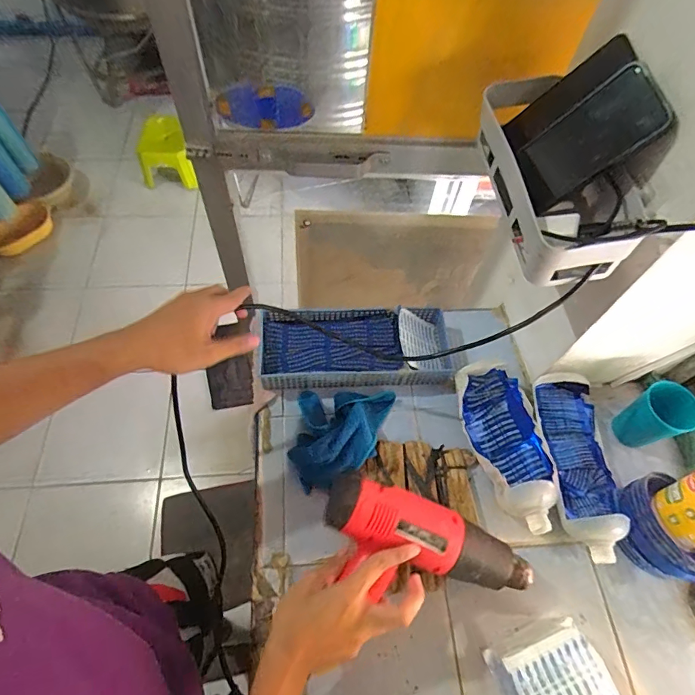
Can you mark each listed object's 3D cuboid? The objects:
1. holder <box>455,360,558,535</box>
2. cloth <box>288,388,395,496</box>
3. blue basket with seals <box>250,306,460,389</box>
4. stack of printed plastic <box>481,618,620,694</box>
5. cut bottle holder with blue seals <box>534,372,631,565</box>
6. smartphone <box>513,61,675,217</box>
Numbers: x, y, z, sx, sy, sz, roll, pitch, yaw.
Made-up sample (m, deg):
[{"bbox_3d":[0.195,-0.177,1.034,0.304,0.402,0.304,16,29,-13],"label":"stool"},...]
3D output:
[{"bbox_3d":[0.228,0.128,0.612,0.096,0.062,0.231,-10,61,-9],"label":"holder"},{"bbox_3d":[-0.007,0.121,0.619,0.141,0.056,0.153,7,60,1],"label":"cloth"},{"bbox_3d":[0.014,0.000,0.698,0.302,0.051,0.129,-2,60,-4],"label":"blue basket with seals"},{"bbox_3d":[0.223,0.371,0.483,0.104,0.067,0.110,-18,62,-13],"label":"stack of printed plastic"},{"bbox_3d":[0.318,0.161,0.609,0.090,0.060,0.248,4,60,0],"label":"cut bottle holder with blue seals"},{"bbox_3d":[0.247,-0.216,0.460,0.010,0.140,0.078,-2,67,-43],"label":"smartphone"}]

